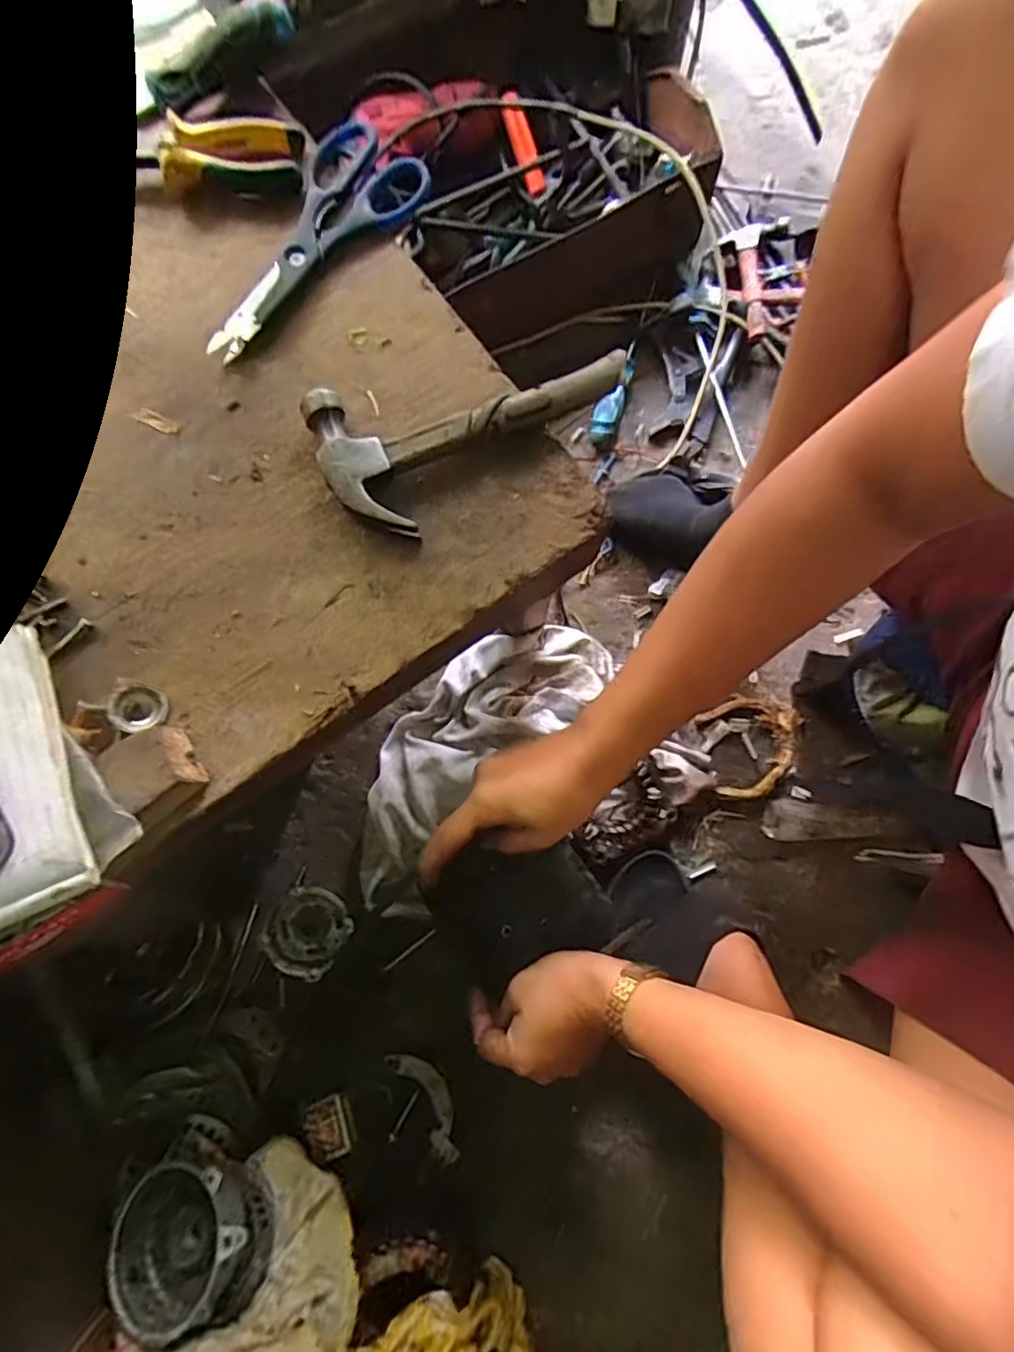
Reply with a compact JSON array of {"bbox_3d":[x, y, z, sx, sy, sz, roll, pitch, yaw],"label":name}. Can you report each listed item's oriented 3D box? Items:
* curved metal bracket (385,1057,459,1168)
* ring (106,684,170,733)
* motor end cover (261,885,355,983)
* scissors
[{"bbox_3d":[-0.078,0.431,0.612,0.043,0.008,0.114,-32,80,-6],"label":"curved metal bracket"},{"bbox_3d":[-0.220,0.019,0.360,0.029,0.012,0.028,0,78,1],"label":"ring"},{"bbox_3d":[-0.212,0.267,0.632,0.085,0.035,0.087,29,80,6],"label":"motor end cover"},{"bbox_3d":[-0.148,-0.309,0.422,0.080,0.019,0.198,41,82,8],"label":"scissors"}]

